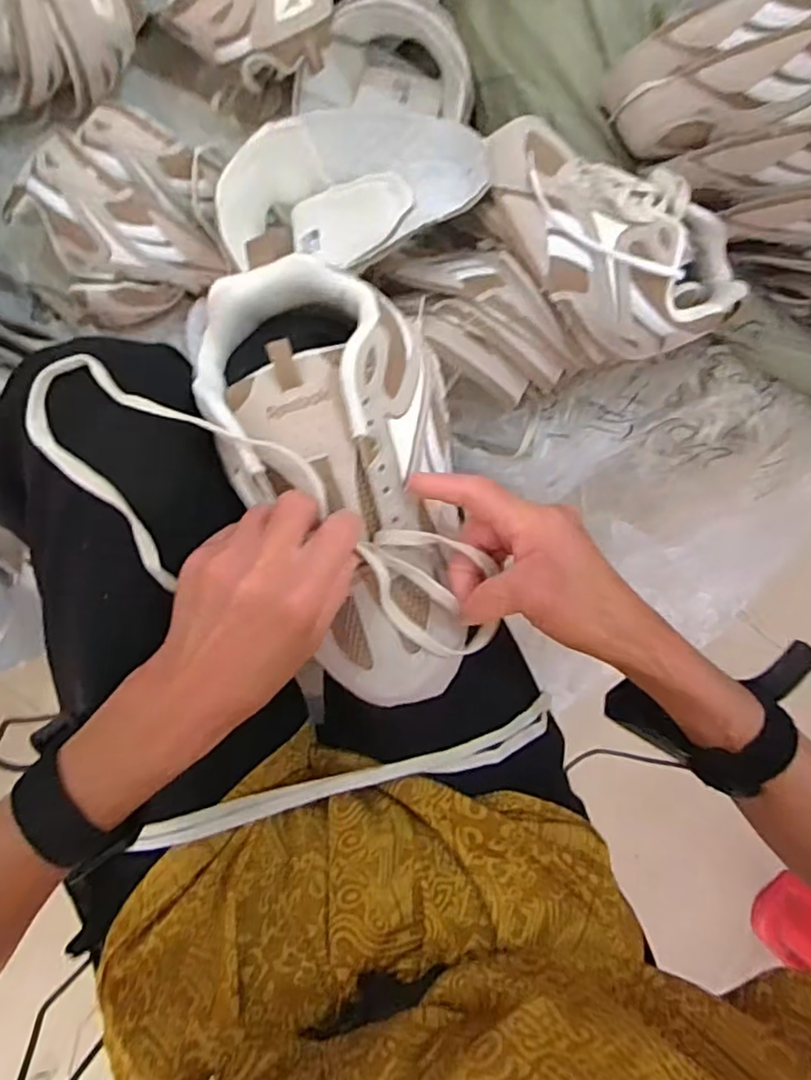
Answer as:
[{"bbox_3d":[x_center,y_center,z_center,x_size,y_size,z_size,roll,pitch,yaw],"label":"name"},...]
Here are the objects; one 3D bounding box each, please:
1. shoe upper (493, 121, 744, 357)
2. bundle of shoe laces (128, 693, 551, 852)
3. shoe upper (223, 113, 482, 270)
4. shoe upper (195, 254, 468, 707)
[{"bbox_3d":[0.162,-0.253,0.509,0.238,0.071,0.136,42,90,-6],"label":"shoe upper"},{"bbox_3d":[-0.026,0.148,0.394,0.259,0.053,0.017,-12,95,-3],"label":"bundle of shoe laces"},{"bbox_3d":[-0.049,-0.316,0.568,0.244,0.092,0.131,-3,95,17],"label":"shoe upper"},{"bbox_3d":[-0.025,-0.030,0.346,0.120,0.068,0.246,-19,97,-3],"label":"shoe upper"}]

